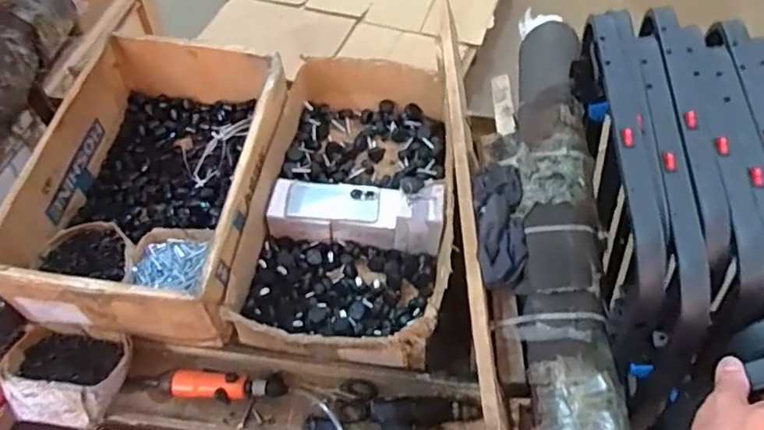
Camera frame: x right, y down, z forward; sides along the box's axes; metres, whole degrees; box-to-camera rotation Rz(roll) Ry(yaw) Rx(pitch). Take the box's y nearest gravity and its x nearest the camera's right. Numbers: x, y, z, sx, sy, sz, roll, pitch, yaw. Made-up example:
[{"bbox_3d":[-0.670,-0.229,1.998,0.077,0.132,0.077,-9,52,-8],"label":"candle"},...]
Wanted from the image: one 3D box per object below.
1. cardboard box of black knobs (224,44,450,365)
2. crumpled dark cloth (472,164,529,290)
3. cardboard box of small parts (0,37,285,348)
[{"bbox_3d":[-0.046,-0.028,1.048,0.342,0.137,0.595,9,56,5],"label":"cardboard box of black knobs"},{"bbox_3d":[0.185,0.006,0.917,0.078,0.032,0.226,2,56,0],"label":"crumpled dark cloth"},{"bbox_3d":[-0.390,-0.069,1.037,0.376,0.166,0.545,6,56,3],"label":"cardboard box of small parts"}]

